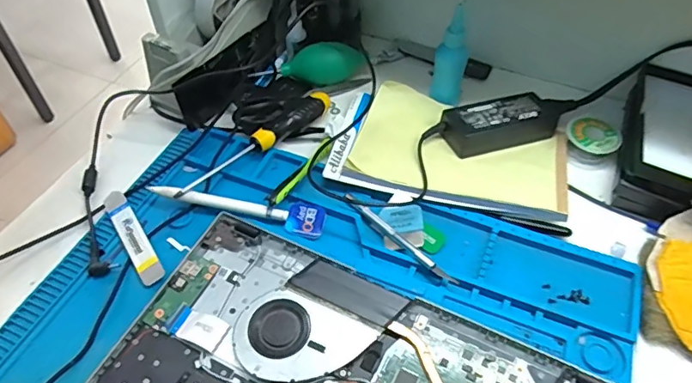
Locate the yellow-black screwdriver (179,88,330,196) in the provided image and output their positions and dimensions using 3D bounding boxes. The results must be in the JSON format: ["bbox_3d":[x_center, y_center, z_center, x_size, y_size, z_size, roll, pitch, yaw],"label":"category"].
[{"bbox_3d":[-0.092,-0.051,0.540,0.199,0.027,0.025,-36,60,-24],"label":"yellow-black screwdriver"}]

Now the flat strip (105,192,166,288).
[{"bbox_3d":[-0.202,0.041,0.482,0.021,0.008,0.118,-28,57,-20],"label":"flat strip"}]

